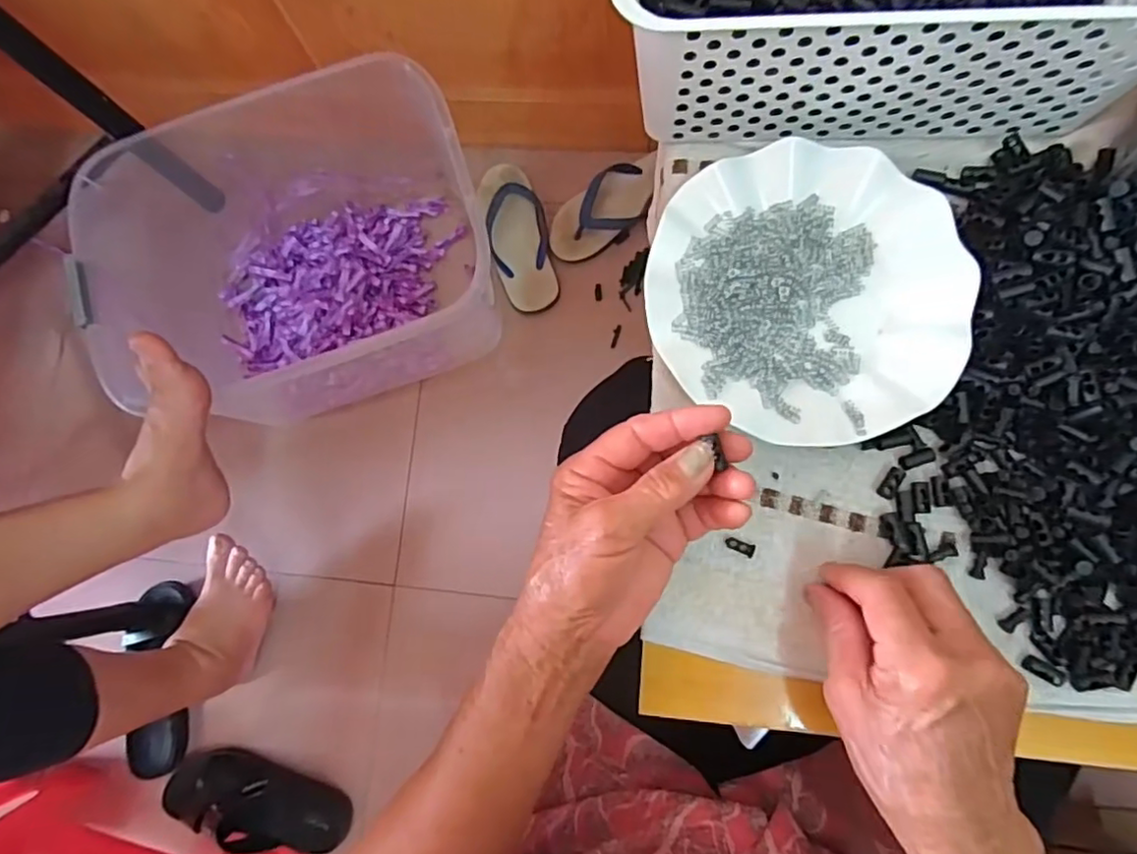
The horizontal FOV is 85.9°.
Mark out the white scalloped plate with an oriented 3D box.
[{"bbox_3d":[0.142,-0.081,0.368,0.179,0.022,0.179,-1,82,6],"label":"white scalloped plate"}]

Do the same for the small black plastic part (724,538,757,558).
[{"bbox_3d":[0.101,0.071,0.361,0.017,0.006,0.008,20,85,8],"label":"small black plastic part"}]

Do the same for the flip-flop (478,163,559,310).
[{"bbox_3d":[-0.075,-0.290,0.921,0.092,0.044,0.233,-17,81,3],"label":"flip-flop"}]

